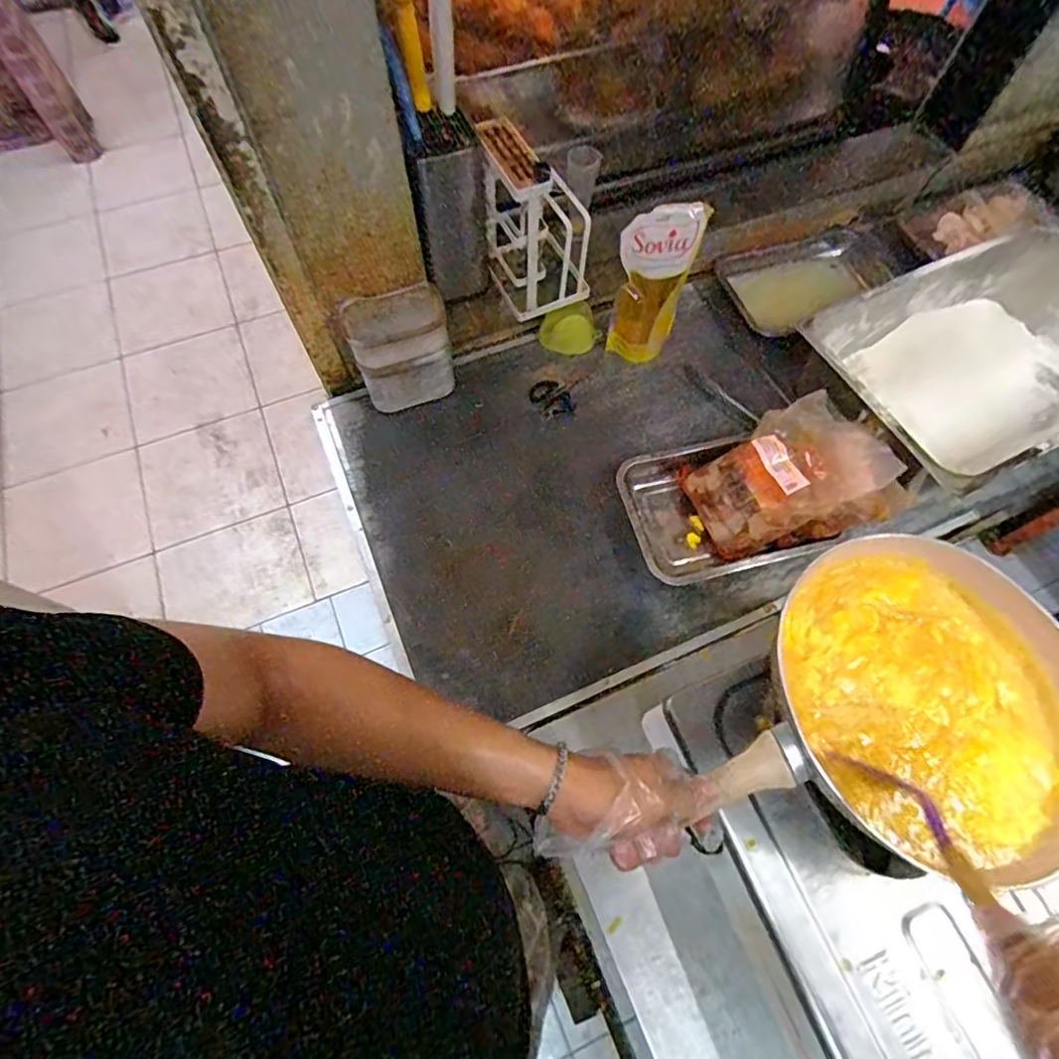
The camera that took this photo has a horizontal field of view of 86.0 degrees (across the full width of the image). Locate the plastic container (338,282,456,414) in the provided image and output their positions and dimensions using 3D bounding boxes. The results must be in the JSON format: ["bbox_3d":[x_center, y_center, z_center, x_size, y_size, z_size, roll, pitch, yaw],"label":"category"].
[{"bbox_3d":[-0.192,-0.263,0.857,0.142,0.169,0.073,-17,67,-9],"label":"plastic container"}]

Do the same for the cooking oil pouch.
[{"bbox_3d":[0.187,-0.376,0.880,0.107,0.238,0.076,18,66,7],"label":"cooking oil pouch"}]

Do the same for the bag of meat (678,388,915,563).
[{"bbox_3d":[0.353,-0.069,0.790,0.255,0.080,0.182,-27,63,21],"label":"bag of meat"}]

